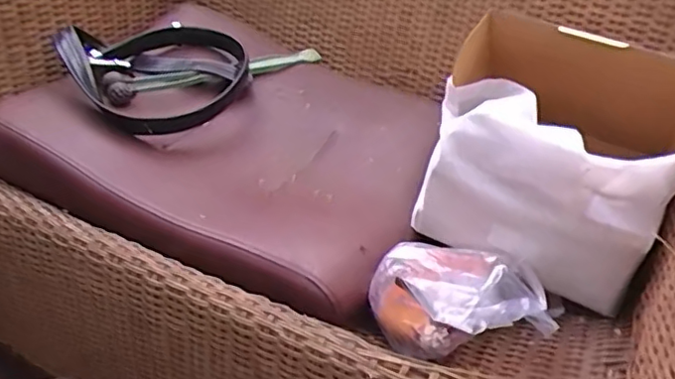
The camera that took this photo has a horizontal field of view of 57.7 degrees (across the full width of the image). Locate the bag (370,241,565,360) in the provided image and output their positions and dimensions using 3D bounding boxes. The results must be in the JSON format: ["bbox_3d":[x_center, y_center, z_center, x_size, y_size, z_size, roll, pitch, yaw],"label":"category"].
[{"bbox_3d":[0.148,0.125,0.688,0.220,0.090,0.127,5,31,6],"label":"bag"}]

